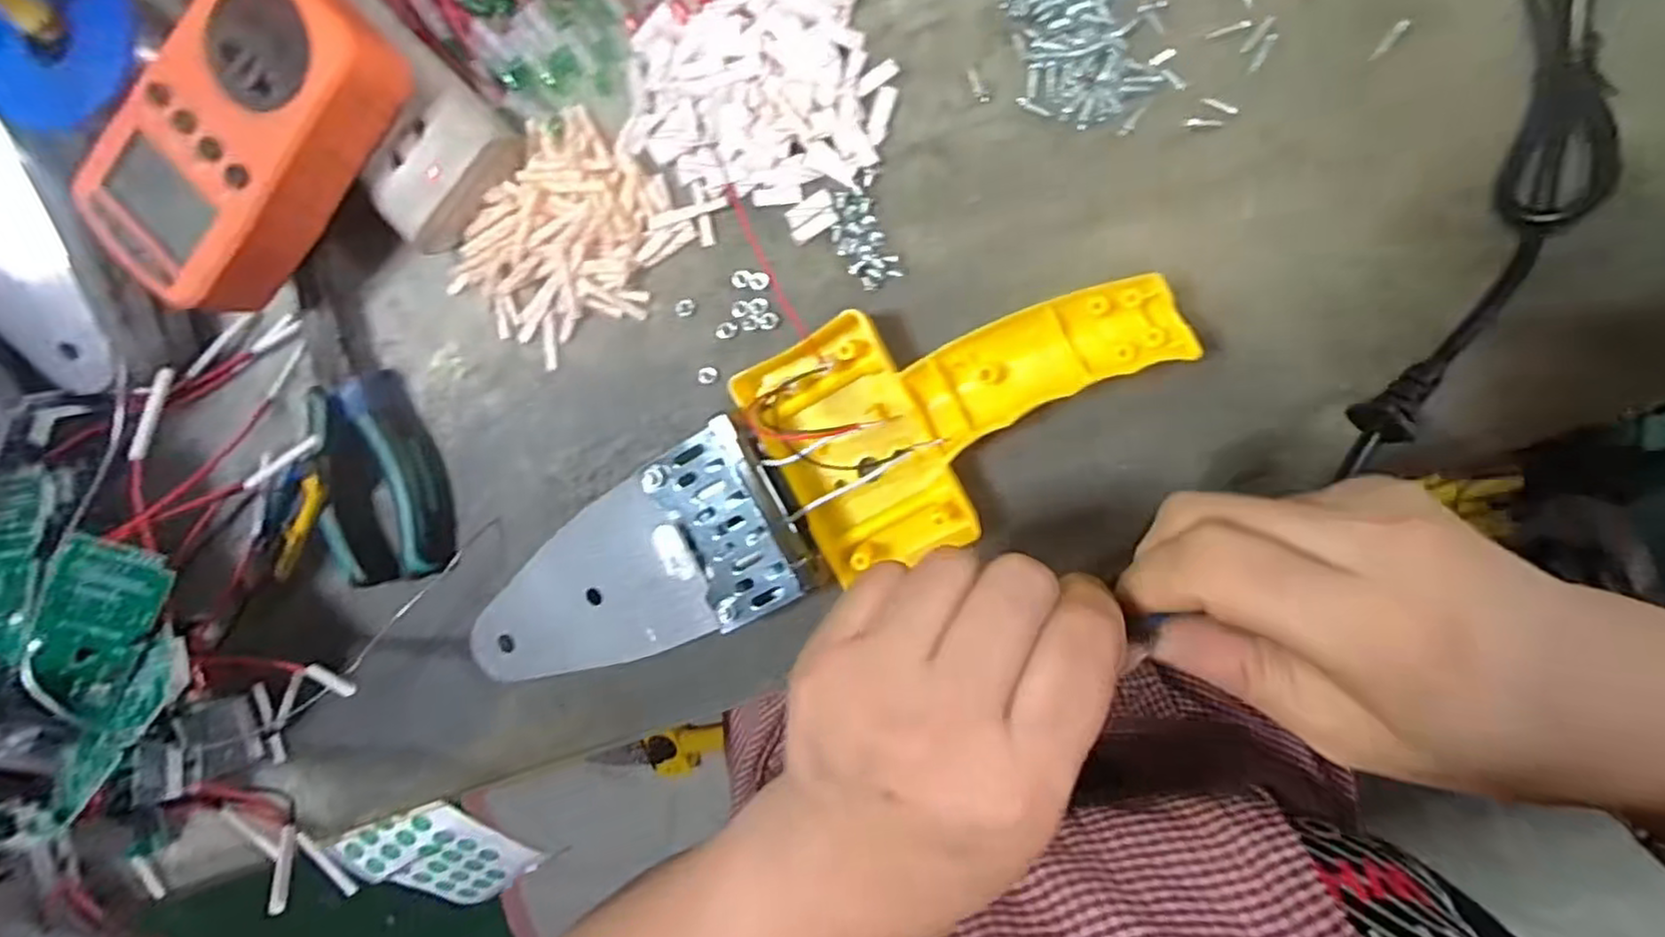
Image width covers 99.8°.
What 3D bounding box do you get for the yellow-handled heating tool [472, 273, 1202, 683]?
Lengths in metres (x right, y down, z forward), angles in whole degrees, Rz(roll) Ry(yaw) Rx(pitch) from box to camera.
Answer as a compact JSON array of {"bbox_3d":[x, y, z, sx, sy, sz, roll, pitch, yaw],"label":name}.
[{"bbox_3d":[-0.017,0.008,0.282,0.302,0.035,0.090,-28,92,9],"label":"yellow-handled heating tool"}]

